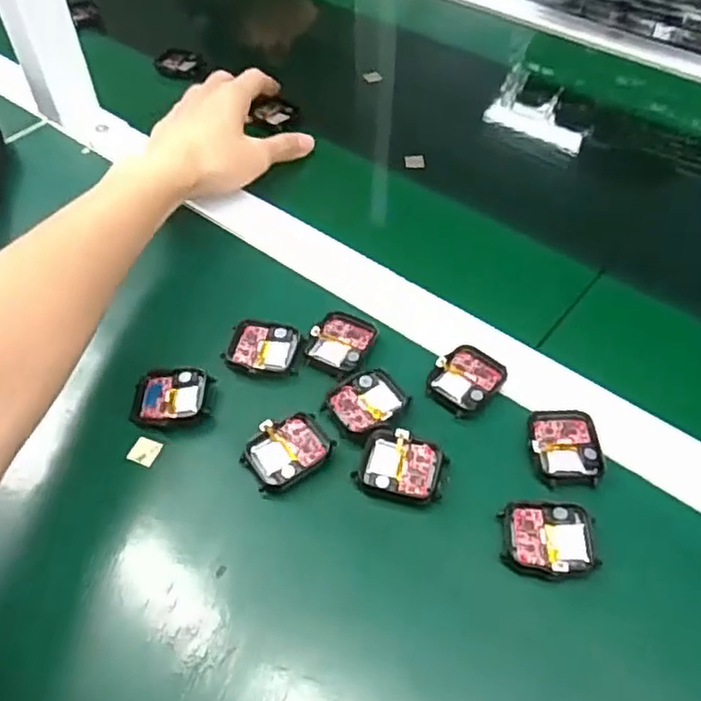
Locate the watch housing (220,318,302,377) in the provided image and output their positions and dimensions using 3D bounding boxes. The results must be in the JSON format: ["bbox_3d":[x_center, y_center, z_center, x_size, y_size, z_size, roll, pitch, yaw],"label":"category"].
[{"bbox_3d":[-0.054,-0.003,0.423,0.046,0.004,0.038,9,51,8],"label":"watch housing"}]

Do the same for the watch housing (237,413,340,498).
[{"bbox_3d":[-0.035,0.056,0.379,0.047,0.010,0.037,-30,56,-22],"label":"watch housing"}]

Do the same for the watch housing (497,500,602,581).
[{"bbox_3d":[0.101,0.095,0.342,0.047,0.008,0.039,6,51,6],"label":"watch housing"}]

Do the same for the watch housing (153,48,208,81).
[{"bbox_3d":[-0.165,-0.280,0.661,0.044,0.014,0.042,2,49,-2],"label":"watch housing"}]

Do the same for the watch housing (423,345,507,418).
[{"bbox_3d":[0.069,0.016,0.405,0.037,0.005,0.045,34,58,25],"label":"watch housing"}]

